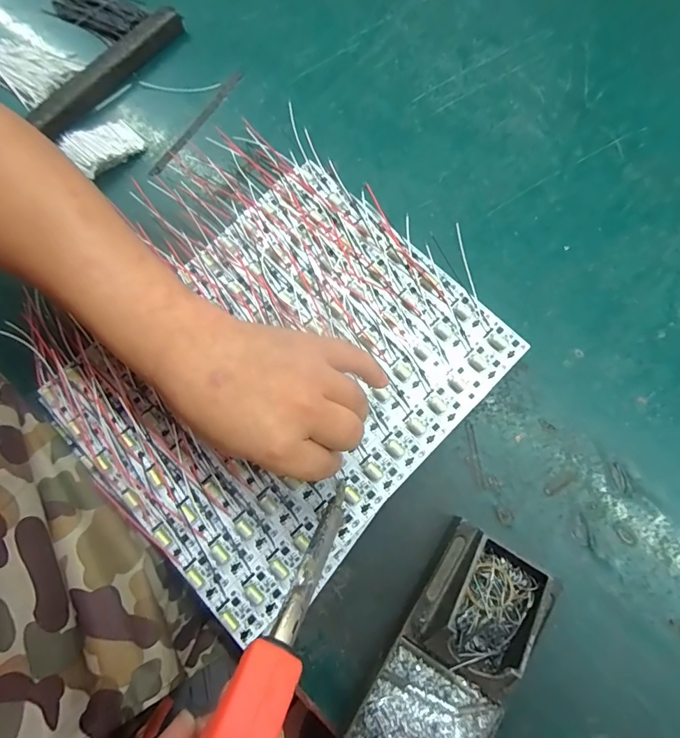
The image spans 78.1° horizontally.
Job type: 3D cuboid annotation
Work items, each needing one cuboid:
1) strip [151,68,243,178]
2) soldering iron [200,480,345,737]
[{"bbox_3d":[-0.136,-0.238,0.403,0.010,0.004,0.140,30,77,9],"label":"strip"},{"bbox_3d":[-0.031,0.139,0.209,0.028,0.028,0.178,23,41,8],"label":"soldering iron"}]

